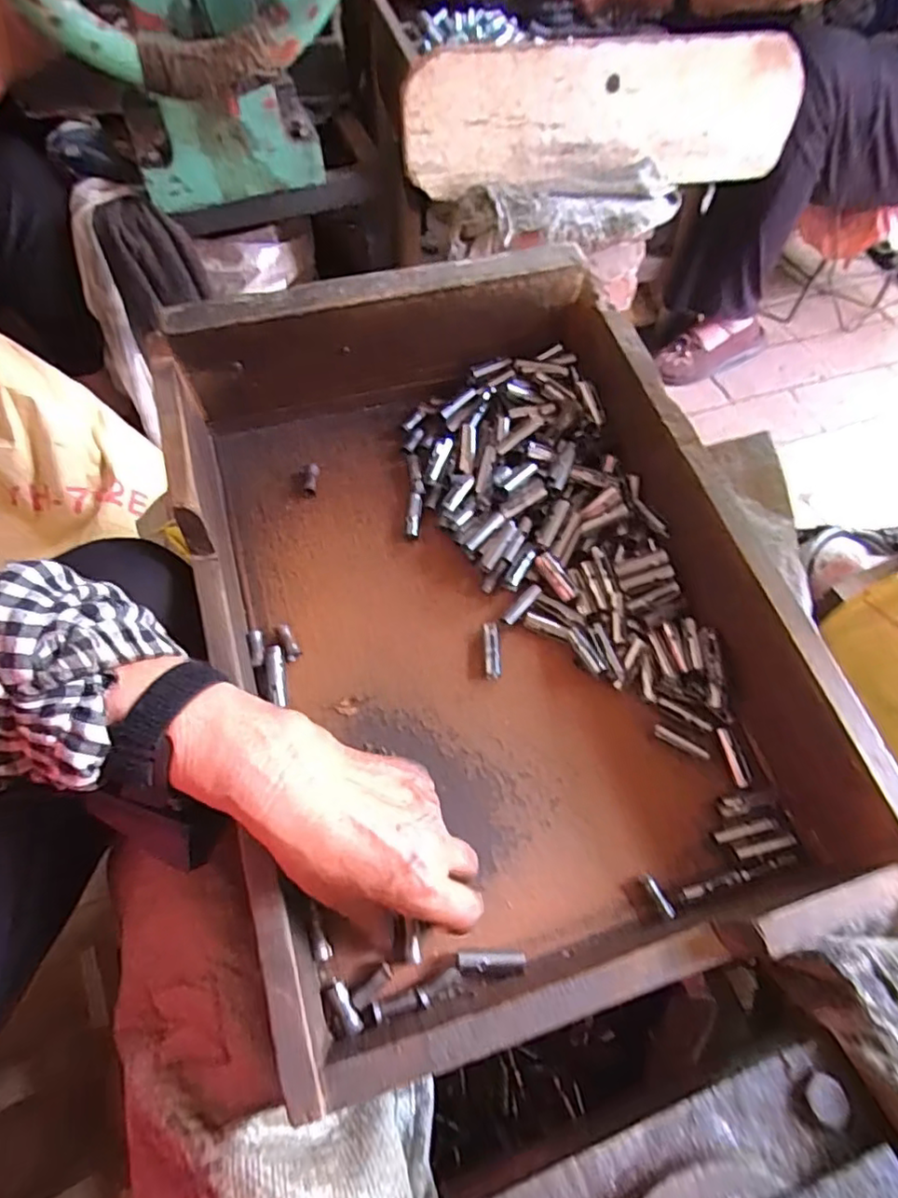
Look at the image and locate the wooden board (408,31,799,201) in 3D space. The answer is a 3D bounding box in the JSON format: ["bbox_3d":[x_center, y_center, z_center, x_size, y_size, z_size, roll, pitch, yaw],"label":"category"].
[{"bbox_3d":[0.196,-0.594,0.758,0.505,0.141,0.047,-8,60,-5],"label":"wooden board"}]

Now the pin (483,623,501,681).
[{"bbox_3d":[0.030,0.035,0.420,0.011,0.008,0.040,-1,60,-1],"label":"pin"}]

